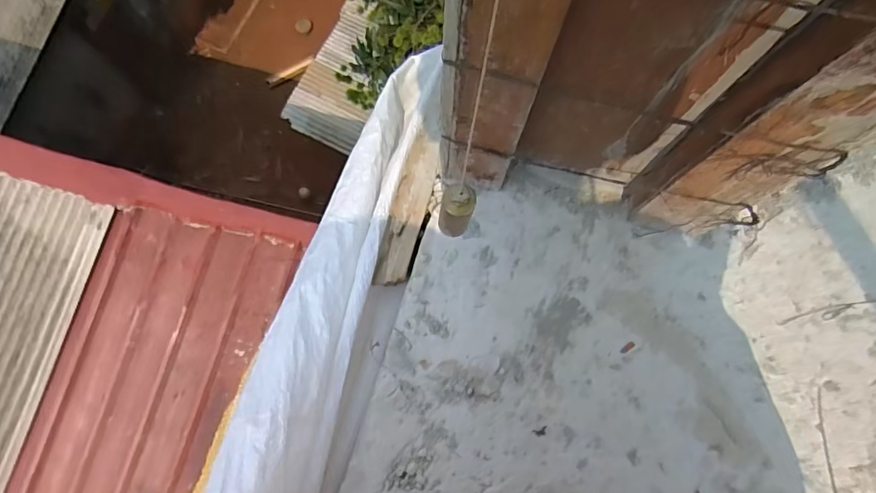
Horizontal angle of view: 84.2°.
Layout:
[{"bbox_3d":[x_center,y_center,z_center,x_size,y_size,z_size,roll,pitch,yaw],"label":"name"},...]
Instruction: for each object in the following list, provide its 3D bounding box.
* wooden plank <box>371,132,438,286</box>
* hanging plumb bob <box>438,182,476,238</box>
[{"bbox_3d":[-0.030,-0.041,0.514,0.036,0.023,0.166,14,75,3],"label":"wooden plank"},{"bbox_3d":[0.014,-0.027,0.360,0.023,0.066,0.020,14,75,3],"label":"hanging plumb bob"}]

